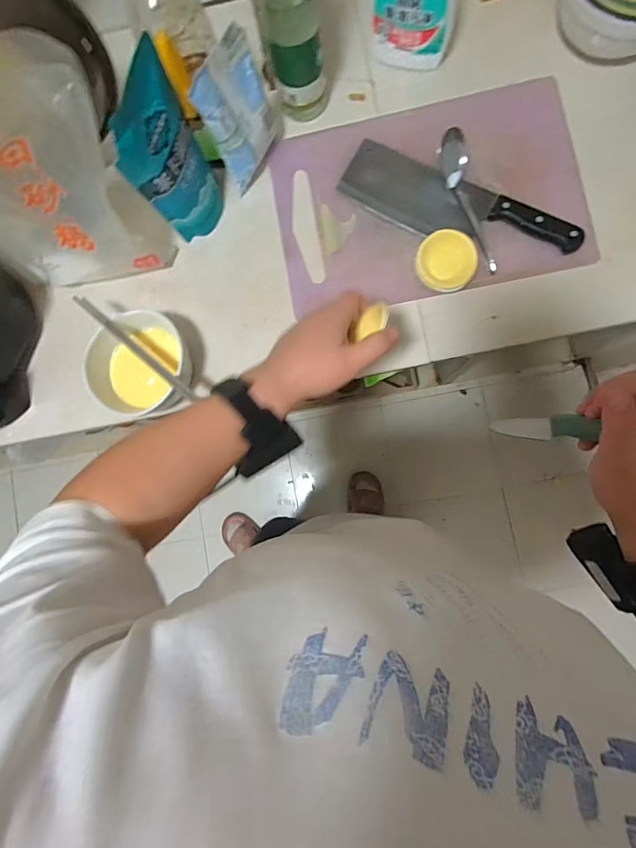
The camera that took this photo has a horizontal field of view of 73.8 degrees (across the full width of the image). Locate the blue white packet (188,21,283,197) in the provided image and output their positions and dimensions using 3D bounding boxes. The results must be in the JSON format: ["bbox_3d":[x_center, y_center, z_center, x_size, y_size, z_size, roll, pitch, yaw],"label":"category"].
[{"bbox_3d":[-0.087,-0.355,0.485,0.028,0.138,0.100,30,89,24],"label":"blue white packet"}]

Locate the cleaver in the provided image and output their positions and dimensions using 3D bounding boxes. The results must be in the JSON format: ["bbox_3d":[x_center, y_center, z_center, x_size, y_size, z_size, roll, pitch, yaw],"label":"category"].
[{"bbox_3d":[0.165,-0.258,0.509,0.284,0.016,0.073,28,88,7],"label":"cleaver"}]

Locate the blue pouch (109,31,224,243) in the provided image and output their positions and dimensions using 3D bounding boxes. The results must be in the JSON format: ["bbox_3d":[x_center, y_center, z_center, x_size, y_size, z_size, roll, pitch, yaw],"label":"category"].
[{"bbox_3d":[-0.154,-0.284,0.468,0.037,0.192,0.101,14,86,7],"label":"blue pouch"}]

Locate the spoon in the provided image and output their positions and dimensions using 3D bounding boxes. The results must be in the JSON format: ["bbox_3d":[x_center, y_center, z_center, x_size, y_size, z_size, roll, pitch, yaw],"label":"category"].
[{"bbox_3d":[0.178,-0.260,0.491,0.034,0.031,0.164,-17,83,4],"label":"spoon"}]

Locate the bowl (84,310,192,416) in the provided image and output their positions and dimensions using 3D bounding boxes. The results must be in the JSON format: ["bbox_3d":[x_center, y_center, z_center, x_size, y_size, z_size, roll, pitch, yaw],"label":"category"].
[{"bbox_3d":[-0.207,-0.067,0.519,0.117,0.070,0.116,0,85,5],"label":"bowl"}]

